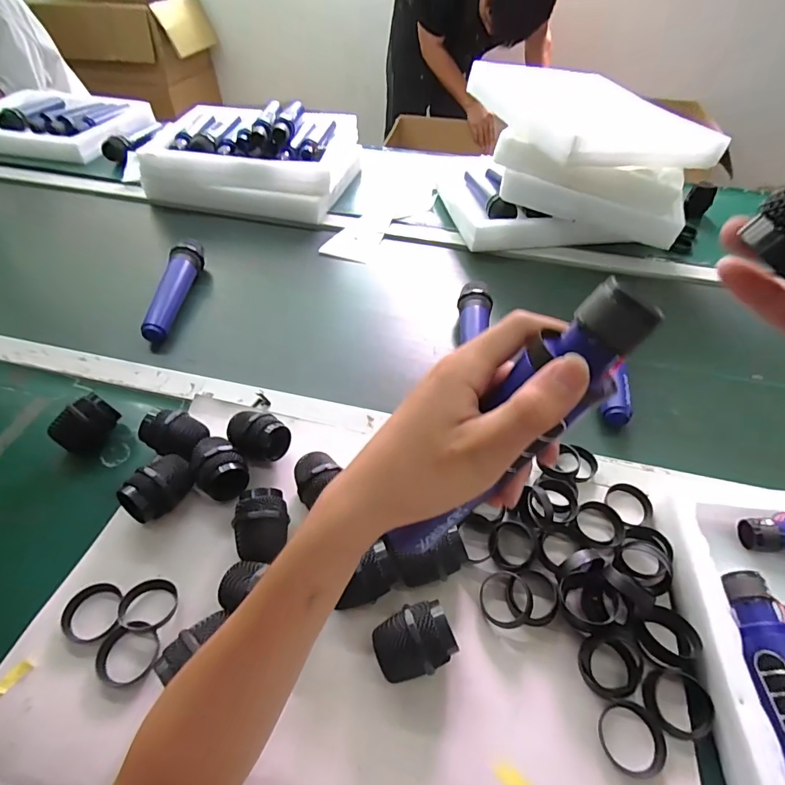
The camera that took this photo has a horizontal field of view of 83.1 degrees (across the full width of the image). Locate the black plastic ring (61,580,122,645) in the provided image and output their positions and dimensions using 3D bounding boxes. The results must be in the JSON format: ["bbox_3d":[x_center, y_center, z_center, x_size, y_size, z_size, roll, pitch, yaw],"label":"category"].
[{"bbox_3d":[-0.245,0.179,0.363,0.050,0.008,0.043,25,52,17],"label":"black plastic ring"}]

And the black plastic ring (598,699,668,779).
[{"bbox_3d":[0.174,0.249,0.320,0.045,0.008,0.044,2,49,-2],"label":"black plastic ring"}]

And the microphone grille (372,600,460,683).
[{"bbox_3d":[0.016,0.192,0.340,0.058,0.048,0.045,-22,54,-21],"label":"microphone grille"}]

